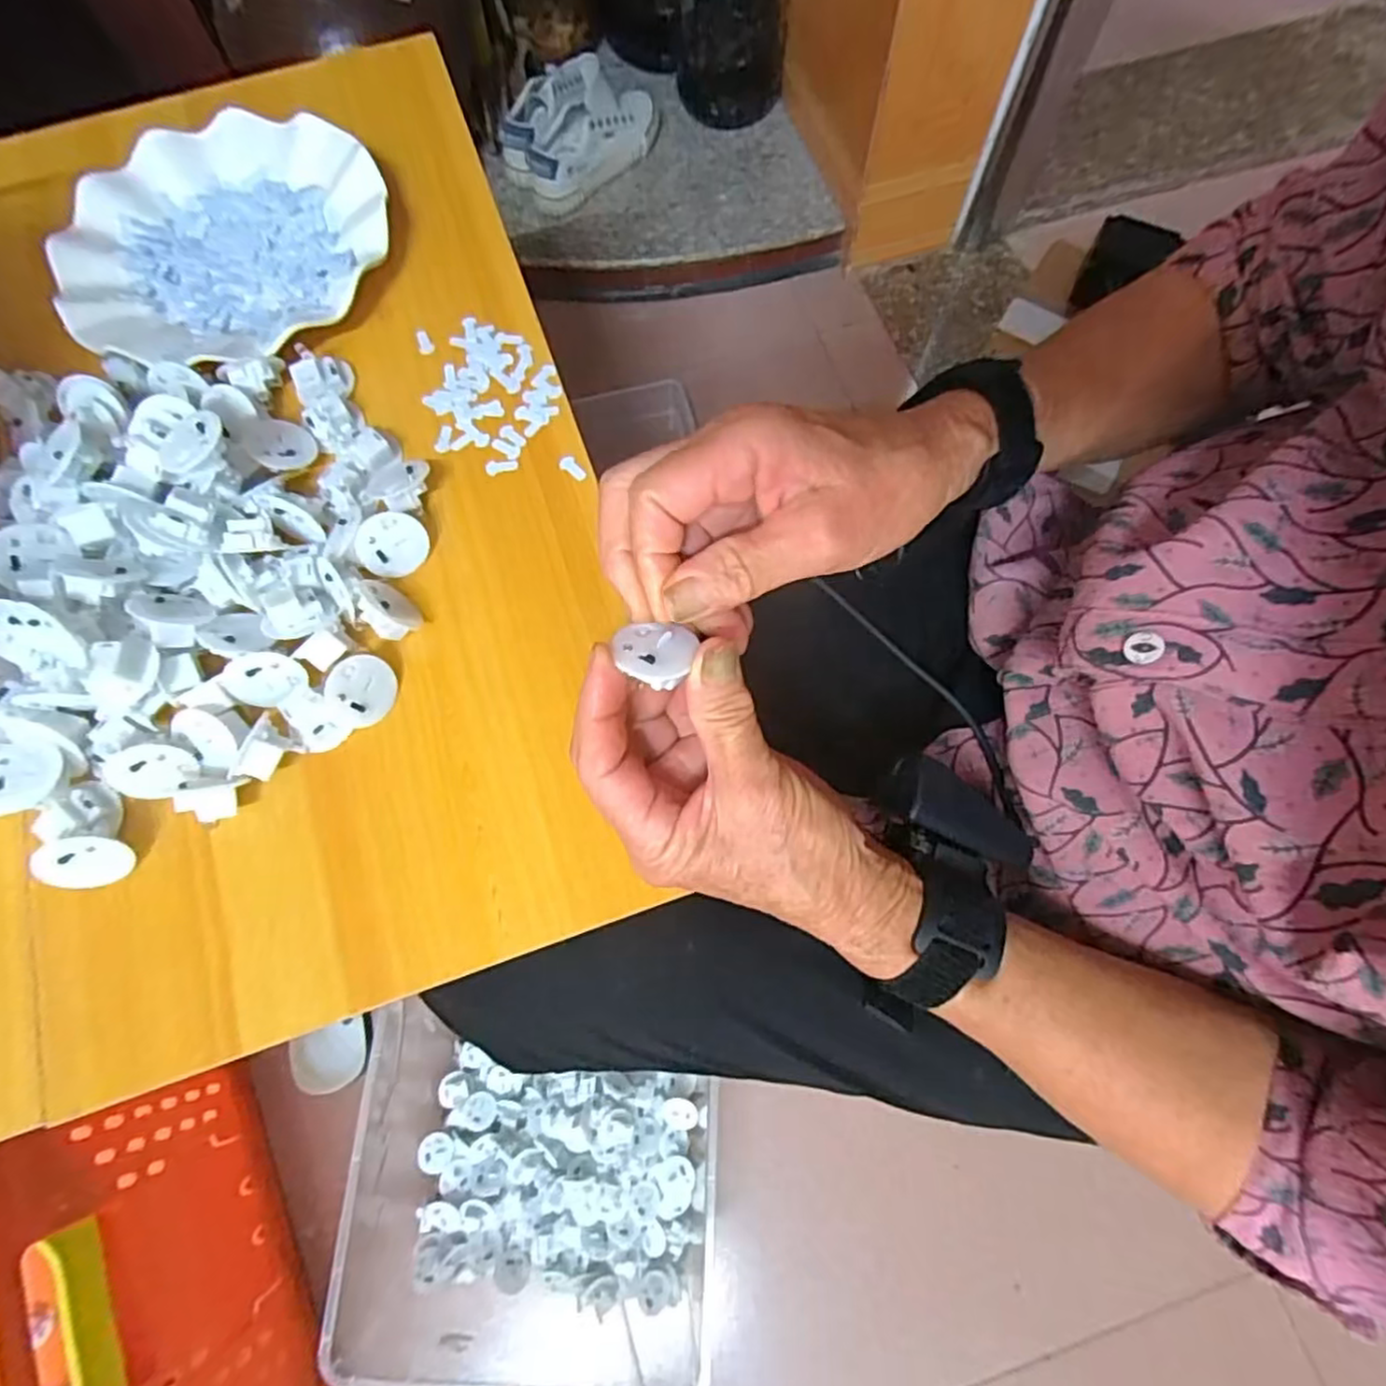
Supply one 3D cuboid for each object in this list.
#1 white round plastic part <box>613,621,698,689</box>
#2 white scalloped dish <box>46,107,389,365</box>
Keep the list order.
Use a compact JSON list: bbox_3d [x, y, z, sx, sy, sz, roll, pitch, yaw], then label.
[{"bbox_3d":[-0.016,-0.014,0.255,0.029,0.010,0.027,12,47,14],"label":"white round plastic part"},{"bbox_3d":[-0.268,-0.265,0.403,0.176,0.022,0.177,0,72,1],"label":"white scalloped dish"}]

